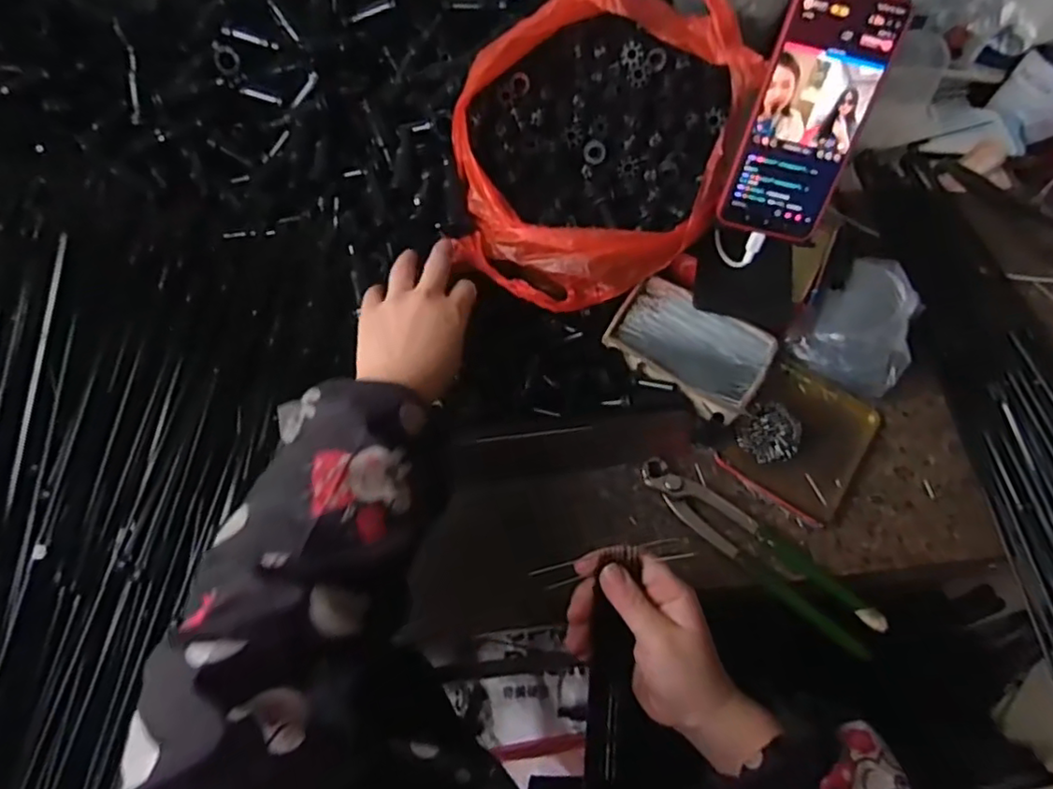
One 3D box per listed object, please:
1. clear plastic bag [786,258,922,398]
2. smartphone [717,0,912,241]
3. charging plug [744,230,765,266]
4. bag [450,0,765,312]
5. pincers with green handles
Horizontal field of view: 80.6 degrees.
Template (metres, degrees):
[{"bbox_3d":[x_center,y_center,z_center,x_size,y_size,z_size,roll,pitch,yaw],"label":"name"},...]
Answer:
[{"bbox_3d":[0.288,-0.064,0.536,0.092,0.039,0.113,31,67,12],"label":"clear plastic bag"},{"bbox_3d":[0.199,-0.195,0.440,0.078,0.164,0.006,12,32,0],"label":"smartphone"},{"bbox_3d":[0.180,-0.116,0.492,0.011,0.028,0.006,14,42,5],"label":"charging plug"},{"bbox_3d":[0.047,-0.199,0.498,0.240,0.152,0.212,-24,68,-12],"label":"bag"},{"bbox_3d":[0.172,0.114,0.465,0.197,0.016,0.039,38,69,15],"label":"pincers with green handles"}]

